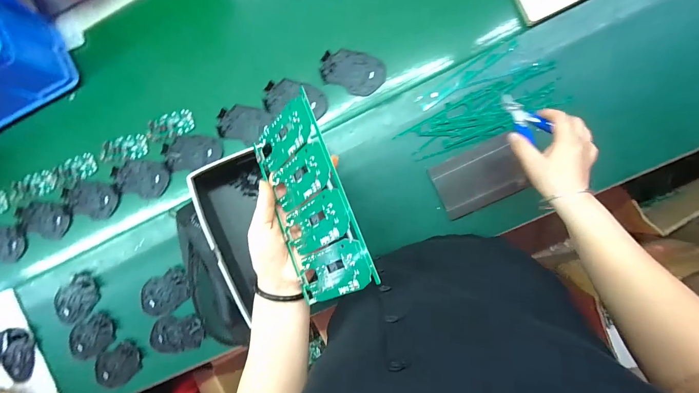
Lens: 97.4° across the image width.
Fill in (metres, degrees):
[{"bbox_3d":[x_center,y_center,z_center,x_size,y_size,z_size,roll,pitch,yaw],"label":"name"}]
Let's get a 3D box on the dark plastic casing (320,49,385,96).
[{"bbox_3d":[0.006,-0.225,0.553,0.112,0.011,0.067,20,96,5],"label":"dark plastic casing"}]

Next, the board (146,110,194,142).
[{"bbox_3d":[-0.354,-0.139,0.602,0.098,0.006,0.048,-18,92,8],"label":"board"}]

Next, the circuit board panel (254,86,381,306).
[{"bbox_3d":[-0.042,0.005,0.305,0.104,0.004,0.187,-32,75,42],"label":"circuit board panel"}]

